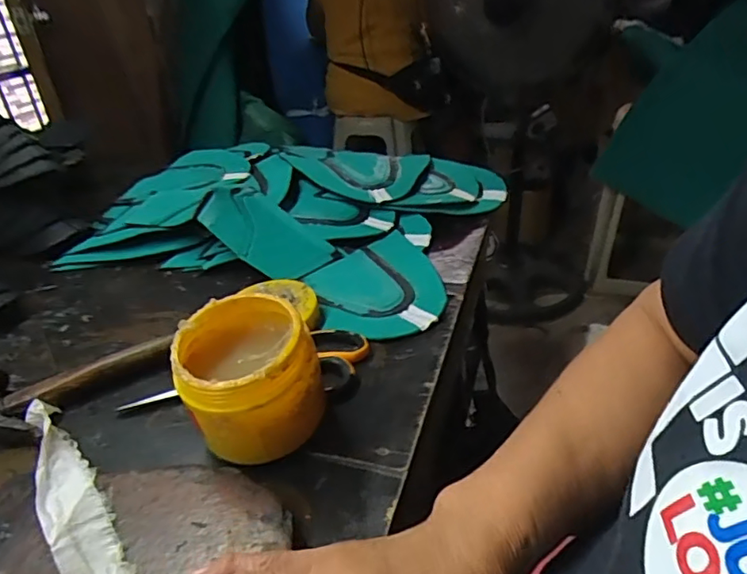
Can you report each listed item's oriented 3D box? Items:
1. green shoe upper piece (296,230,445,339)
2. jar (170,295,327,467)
[{"bbox_3d":[0.005,-0.002,0.570,0.134,0.011,0.169,-14,33,-15],"label":"green shoe upper piece"},{"bbox_3d":[-0.085,0.066,0.389,0.088,0.089,0.087,-3,32,2],"label":"jar"}]

